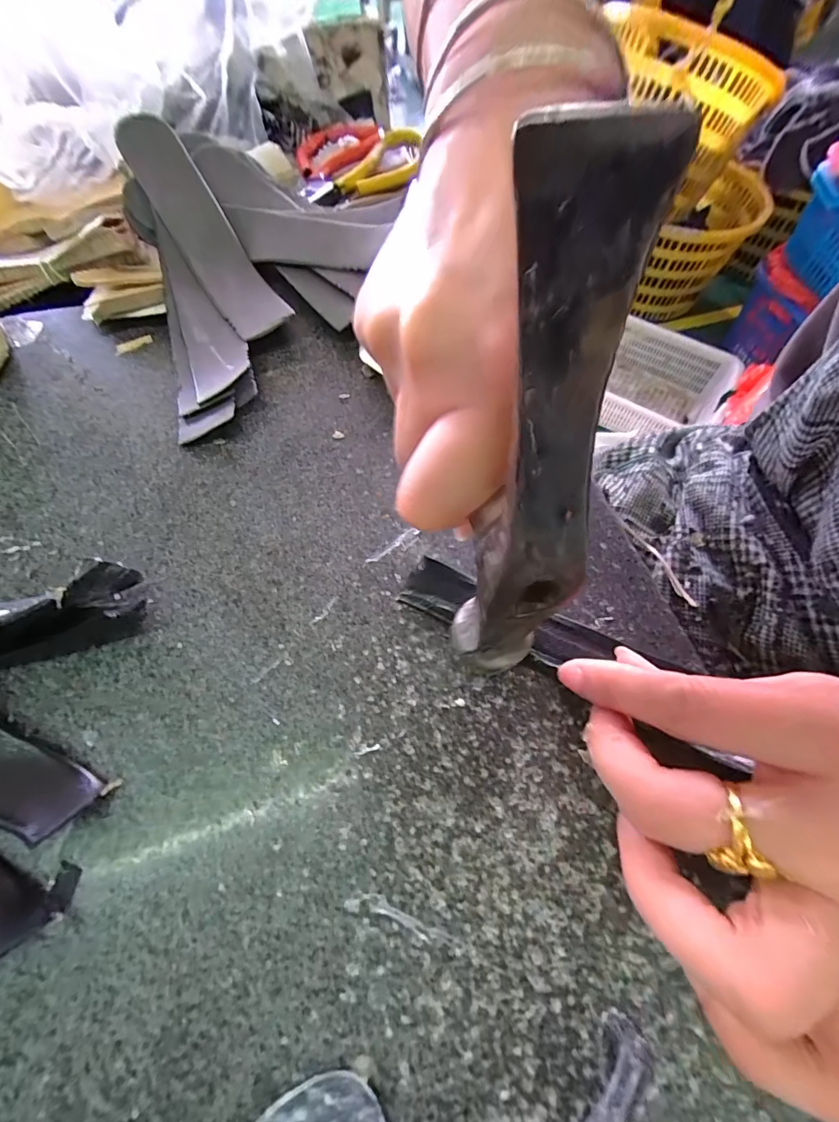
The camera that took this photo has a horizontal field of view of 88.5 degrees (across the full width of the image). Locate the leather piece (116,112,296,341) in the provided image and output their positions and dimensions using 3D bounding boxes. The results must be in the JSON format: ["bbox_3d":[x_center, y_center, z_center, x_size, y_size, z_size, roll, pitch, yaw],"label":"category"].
[{"bbox_3d":[-0.132,-0.203,0.265,0.037,0.019,0.176,-30,82,-15],"label":"leather piece"}]

